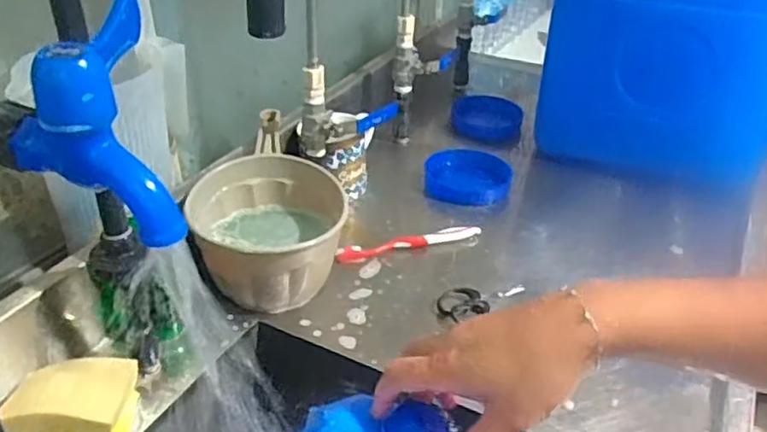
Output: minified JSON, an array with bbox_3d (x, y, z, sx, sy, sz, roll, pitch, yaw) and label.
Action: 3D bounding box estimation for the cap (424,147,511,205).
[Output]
[{"bbox_3d":[0.119,-0.057,0.936,0.119,0.026,0.120,0,33,0],"label":"cap"}]

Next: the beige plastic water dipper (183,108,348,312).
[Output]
[{"bbox_3d":[-0.131,-0.003,0.776,0.163,0.119,0.276,-5,33,-8],"label":"beige plastic water dipper"}]

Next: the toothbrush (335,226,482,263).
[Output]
[{"bbox_3d":[0.031,0.033,0.804,0.179,0.016,0.025,-8,34,-12],"label":"toothbrush"}]

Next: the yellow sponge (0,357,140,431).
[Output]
[{"bbox_3d":[-0.271,0.169,0.574,0.098,0.044,0.090,-4,33,-7],"label":"yellow sponge"}]

